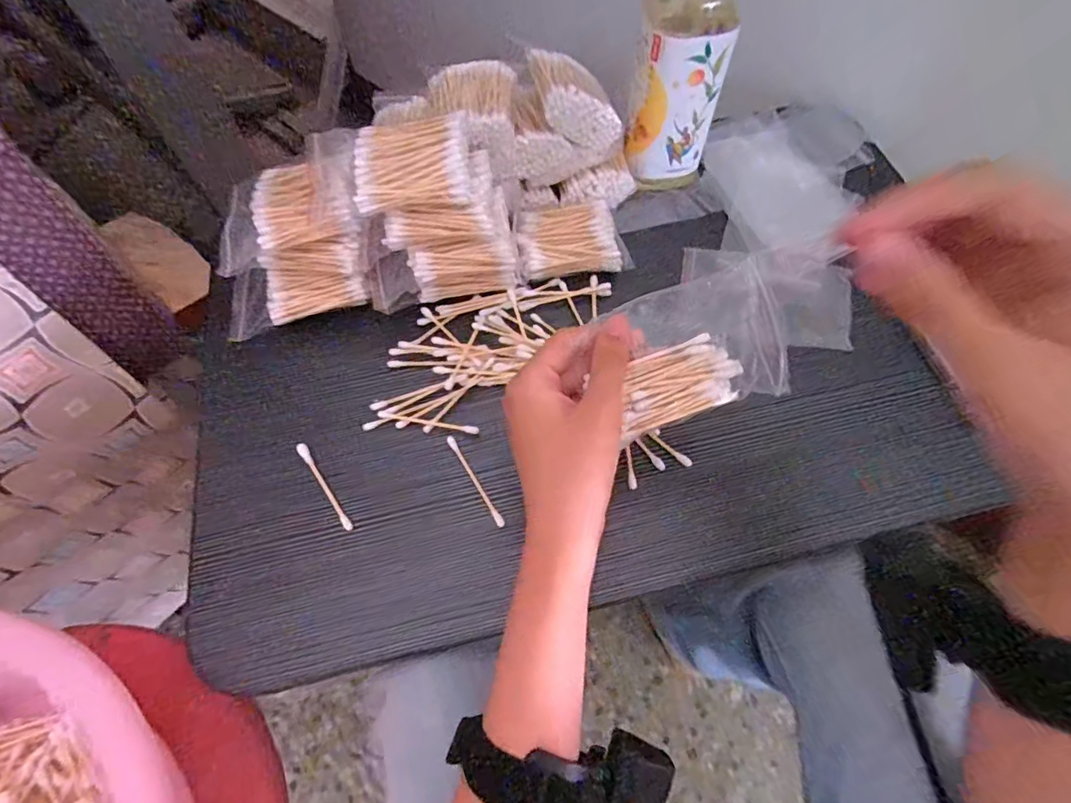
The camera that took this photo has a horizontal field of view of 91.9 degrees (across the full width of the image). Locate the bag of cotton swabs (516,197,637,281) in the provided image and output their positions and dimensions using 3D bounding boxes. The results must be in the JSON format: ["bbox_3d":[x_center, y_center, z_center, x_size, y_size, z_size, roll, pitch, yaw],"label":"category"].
[{"bbox_3d":[0.028,-0.129,0.410,0.082,0.024,0.067,-9,65,-4],"label":"bag of cotton swabs"}]

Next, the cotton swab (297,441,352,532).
[{"bbox_3d":[-0.136,0.054,0.334,0.006,0.005,0.070,-34,69,-14],"label":"cotton swab"}]

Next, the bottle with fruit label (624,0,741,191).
[{"bbox_3d":[0.108,-0.249,0.380,0.066,0.162,0.067,13,65,7],"label":"bottle with fruit label"}]

